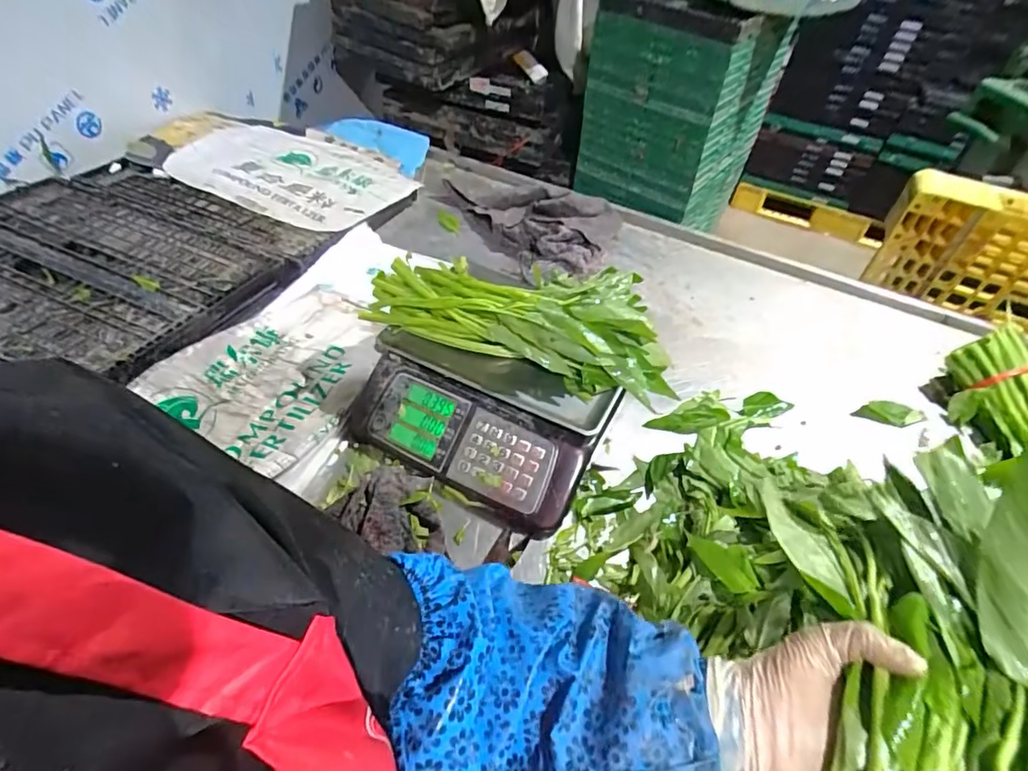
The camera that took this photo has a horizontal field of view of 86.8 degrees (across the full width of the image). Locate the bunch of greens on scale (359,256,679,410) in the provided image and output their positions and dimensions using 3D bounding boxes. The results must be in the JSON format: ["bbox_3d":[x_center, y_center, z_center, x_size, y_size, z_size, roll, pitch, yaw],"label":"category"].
[{"bbox_3d":[0.014,-0.108,0.793,0.429,0.095,0.182,13,45,6],"label":"bunch of greens on scale"}]

